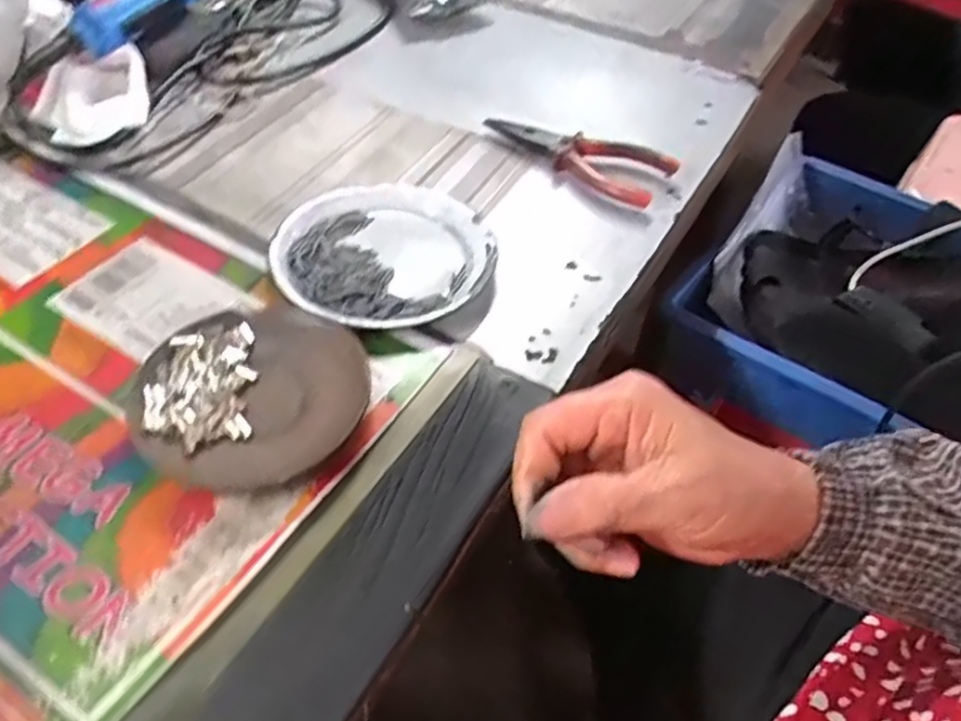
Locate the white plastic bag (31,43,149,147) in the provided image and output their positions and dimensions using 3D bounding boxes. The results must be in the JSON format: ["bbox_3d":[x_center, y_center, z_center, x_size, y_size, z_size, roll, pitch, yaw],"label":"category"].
[{"bbox_3d":[-0.292,-0.198,0.537,0.082,0.032,0.074,-15,51,-16],"label":"white plastic bag"}]

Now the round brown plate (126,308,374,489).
[{"bbox_3d":[-0.116,0.016,0.366,0.113,0.018,0.101,1,49,-2],"label":"round brown plate"}]

